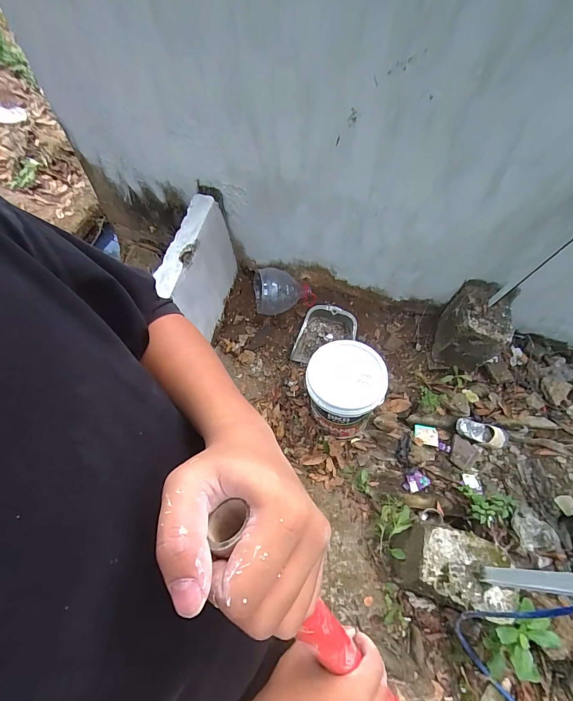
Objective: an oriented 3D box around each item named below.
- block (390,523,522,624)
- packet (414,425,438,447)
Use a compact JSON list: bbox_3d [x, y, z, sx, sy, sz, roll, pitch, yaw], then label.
[{"bbox_3d":[0.554,0.752,1.146,0.332,0.237,0.226,17,61,5],"label":"block"},{"bbox_3d":[0.648,0.395,1.540,0.111,0.014,0.083,9,60,4],"label":"packet"}]

